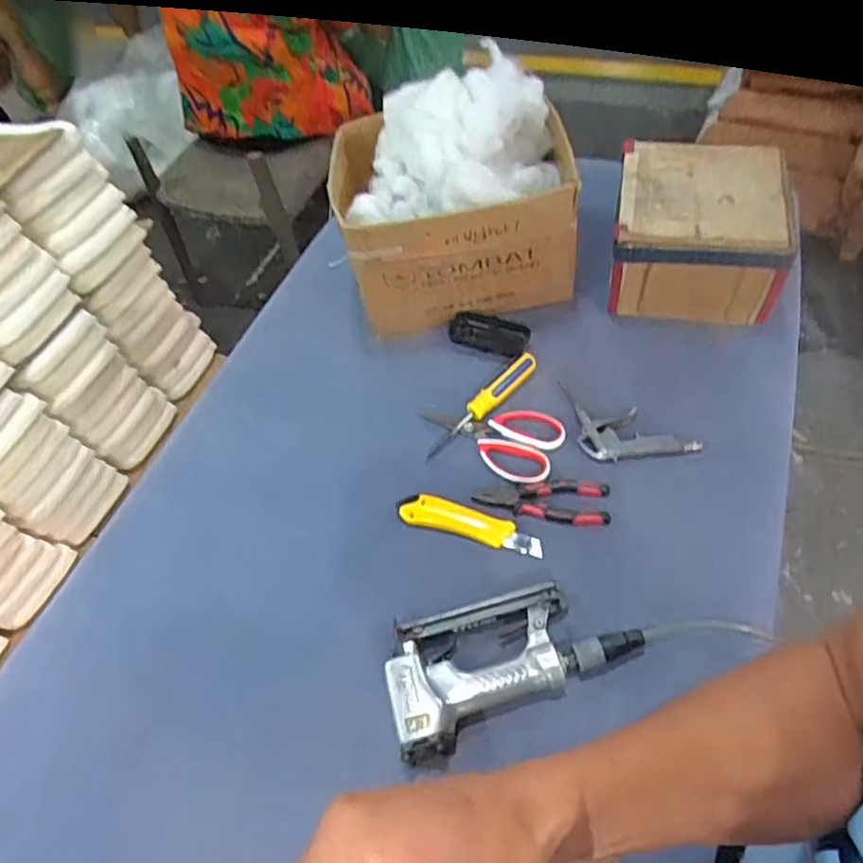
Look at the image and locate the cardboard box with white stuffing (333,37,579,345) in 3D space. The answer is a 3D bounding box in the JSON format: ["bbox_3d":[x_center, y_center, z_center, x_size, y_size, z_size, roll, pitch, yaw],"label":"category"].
[{"bbox_3d":[0.030,-0.314,0.909,0.309,0.230,0.282,-11,54,0],"label":"cardboard box with white stuffing"}]

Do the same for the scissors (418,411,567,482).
[{"bbox_3d":[0.074,0.000,0.796,0.172,0.020,0.093,22,58,20],"label":"scissors"}]

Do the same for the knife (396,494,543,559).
[{"bbox_3d":[0.044,0.106,0.734,0.168,0.024,0.037,13,55,14],"label":"knife"}]

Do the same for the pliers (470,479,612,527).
[{"bbox_3d":[0.125,0.079,0.734,0.150,0.012,0.056,3,54,6],"label":"pliers"}]

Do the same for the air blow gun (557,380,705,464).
[{"bbox_3d":[0.227,0.004,0.772,0.174,0.024,0.075,23,58,20],"label":"air blow gun"}]

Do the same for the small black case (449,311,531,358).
[{"bbox_3d":[0.079,-0.137,0.900,0.118,0.021,0.061,20,57,18],"label":"small black case"}]

